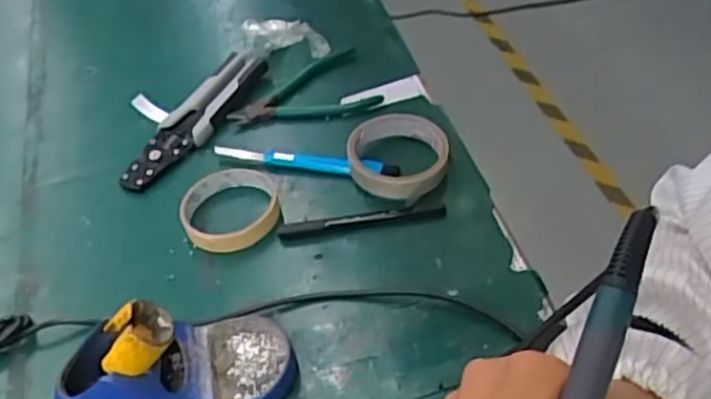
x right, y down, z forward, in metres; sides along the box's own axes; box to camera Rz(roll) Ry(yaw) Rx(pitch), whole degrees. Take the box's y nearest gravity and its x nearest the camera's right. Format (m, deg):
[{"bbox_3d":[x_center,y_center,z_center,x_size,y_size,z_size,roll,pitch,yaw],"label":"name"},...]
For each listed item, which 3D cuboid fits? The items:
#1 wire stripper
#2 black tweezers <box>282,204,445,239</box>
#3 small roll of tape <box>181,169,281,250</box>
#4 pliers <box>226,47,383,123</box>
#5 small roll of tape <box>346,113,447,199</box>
[{"bbox_3d":[-0.158,-0.086,0.734,0.054,0.024,0.211,17,51,24],"label":"wire stripper"},{"bbox_3d":[0.005,0.018,0.618,0.140,0.010,0.014,-8,45,1],"label":"black tweezers"},{"bbox_3d":[-0.109,0.009,0.641,0.083,0.026,0.085,-5,45,5],"label":"small roll of tape"},{"bbox_3d":[-0.055,-0.105,0.743,0.144,0.020,0.106,-19,46,-10],"label":"pliers"},{"bbox_3d":[0.038,-0.041,0.645,0.087,0.021,0.094,-5,45,5],"label":"small roll of tape"}]

